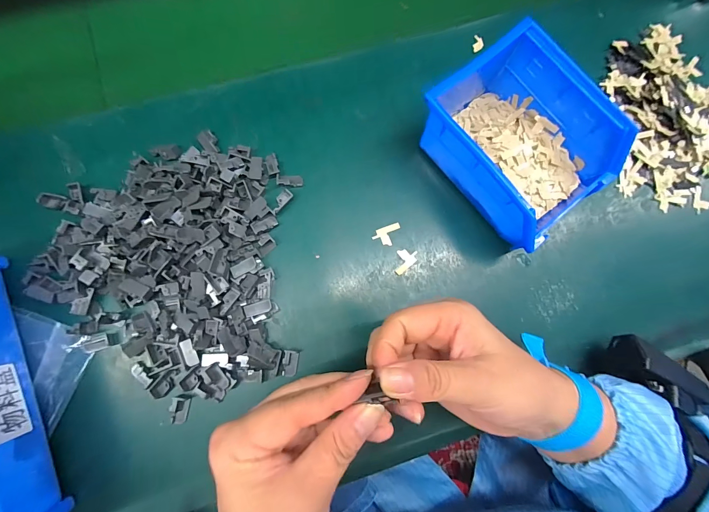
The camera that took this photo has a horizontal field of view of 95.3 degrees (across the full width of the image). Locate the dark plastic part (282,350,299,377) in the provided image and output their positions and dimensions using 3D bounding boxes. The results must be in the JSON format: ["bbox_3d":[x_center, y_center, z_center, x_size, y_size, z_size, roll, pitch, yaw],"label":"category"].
[{"bbox_3d":[-0.052,0.088,0.262,0.011,0.011,0.021,5,78,-1],"label":"dark plastic part"}]

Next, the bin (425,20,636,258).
[{"bbox_3d":[0.130,-0.092,0.265,0.109,0.073,0.148,-37,82,-9],"label":"bin"}]

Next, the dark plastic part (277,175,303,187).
[{"bbox_3d":[-0.057,-0.066,0.283,0.023,0.004,0.010,1,80,-17],"label":"dark plastic part"}]

